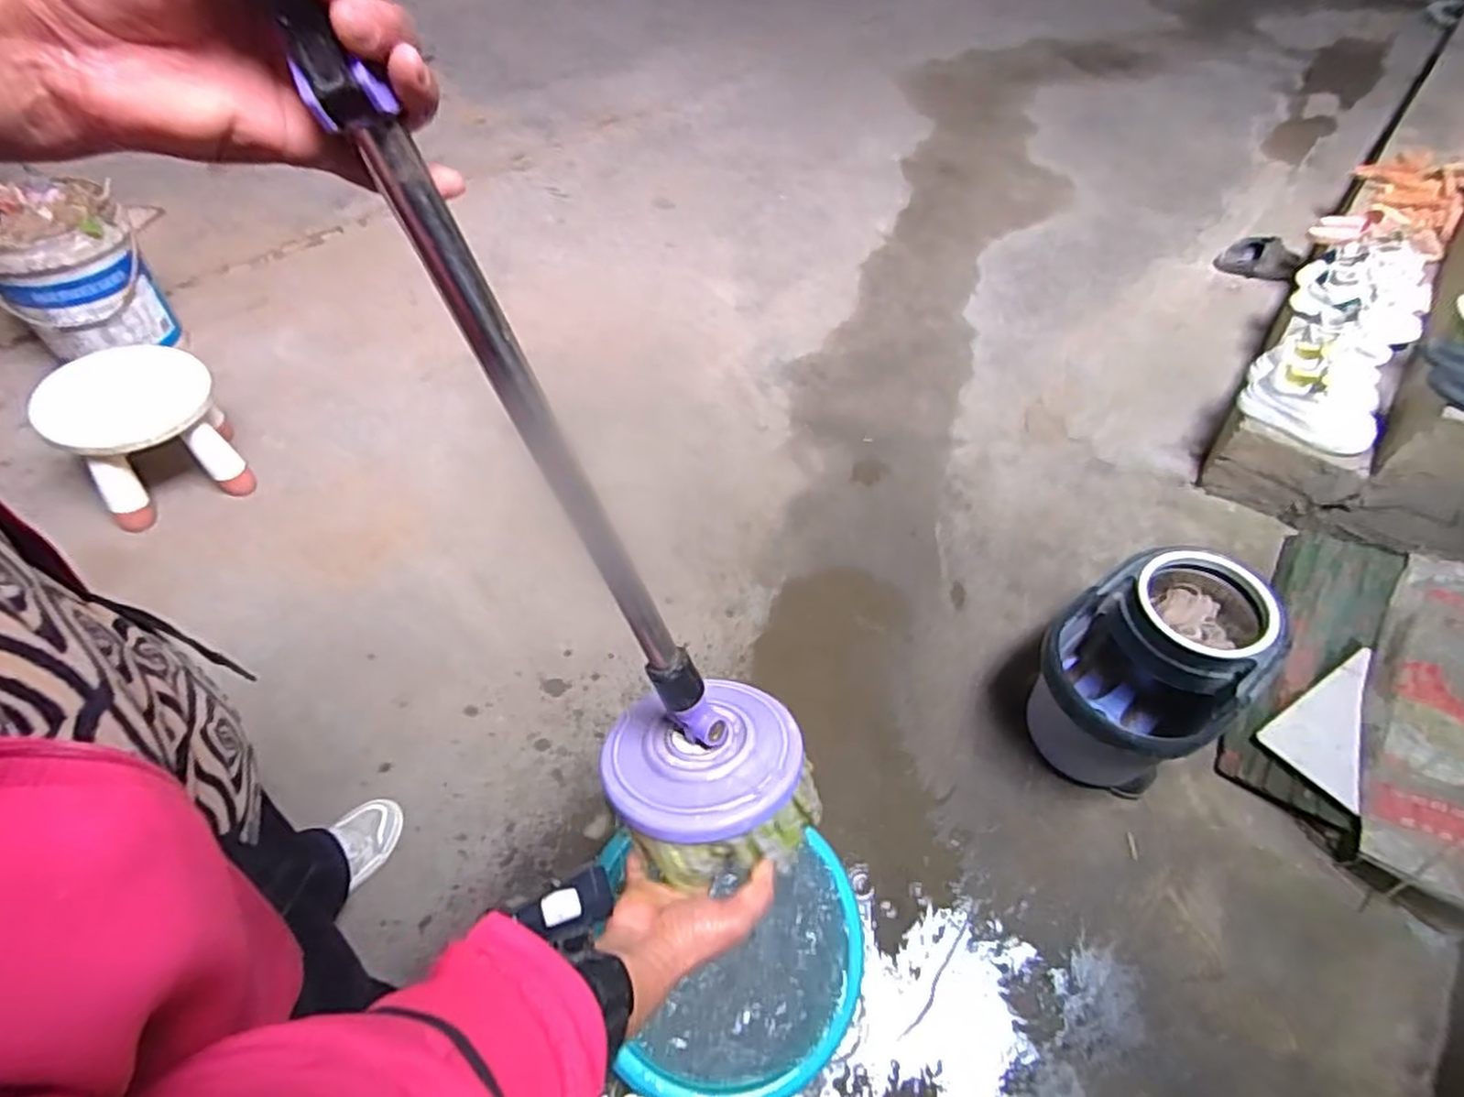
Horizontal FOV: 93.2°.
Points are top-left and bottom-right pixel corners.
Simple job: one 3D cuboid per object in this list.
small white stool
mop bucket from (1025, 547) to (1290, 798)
[{"bbox_3d":[-1.137,-0.222,1.363,0.230,0.268,0.275,39,58,23],"label":"small white stool"},{"bbox_3d":[0.710,0.218,1.223,0.422,0.288,0.262,-28,59,-24],"label":"mop bucket"}]

